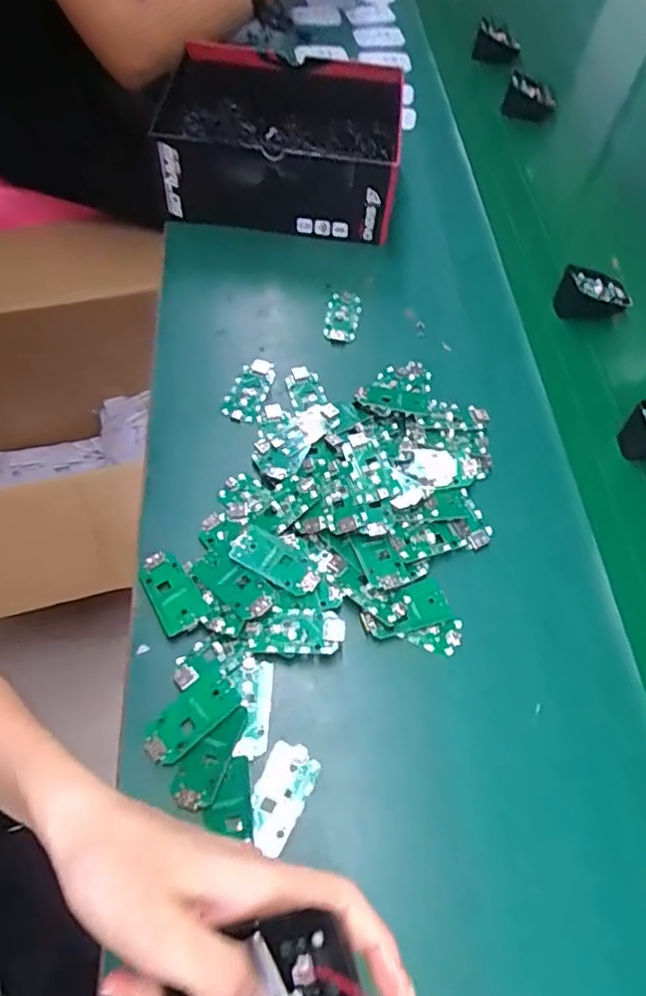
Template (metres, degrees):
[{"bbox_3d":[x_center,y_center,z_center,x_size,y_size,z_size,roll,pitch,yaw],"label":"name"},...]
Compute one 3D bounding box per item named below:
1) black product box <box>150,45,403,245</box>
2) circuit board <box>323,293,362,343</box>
[{"bbox_3d":[-0.045,-0.371,0.657,0.237,0.089,0.197,4,58,-1],"label":"black product box"},{"bbox_3d":[0.019,-0.173,0.593,0.031,0.004,0.064,10,58,2],"label":"circuit board"}]

